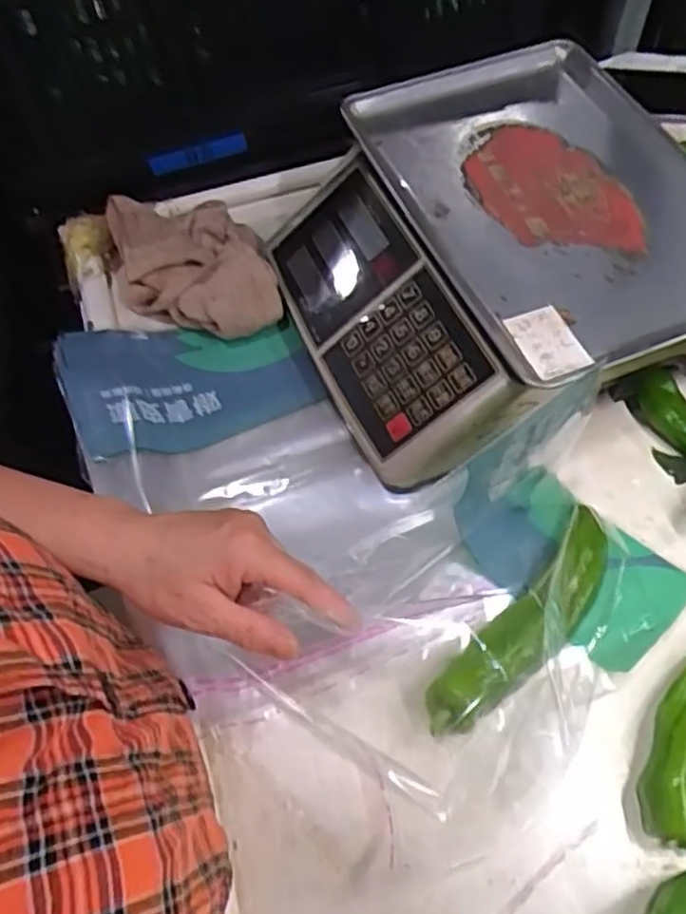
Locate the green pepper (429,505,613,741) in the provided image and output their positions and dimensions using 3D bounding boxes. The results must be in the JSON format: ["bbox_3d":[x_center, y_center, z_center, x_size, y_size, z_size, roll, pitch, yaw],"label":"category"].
[{"bbox_3d":[0.127,0.112,0.493,0.043,0.036,0.187,39,68,23],"label":"green pepper"}]

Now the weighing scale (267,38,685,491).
[{"bbox_3d":[0.131,-0.158,0.605,0.333,0.124,0.357,-19,60,-8],"label":"weighing scale"}]

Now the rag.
[{"bbox_3d":[-0.142,-0.178,0.680,0.139,0.042,0.182,-15,59,-5],"label":"rag"}]

